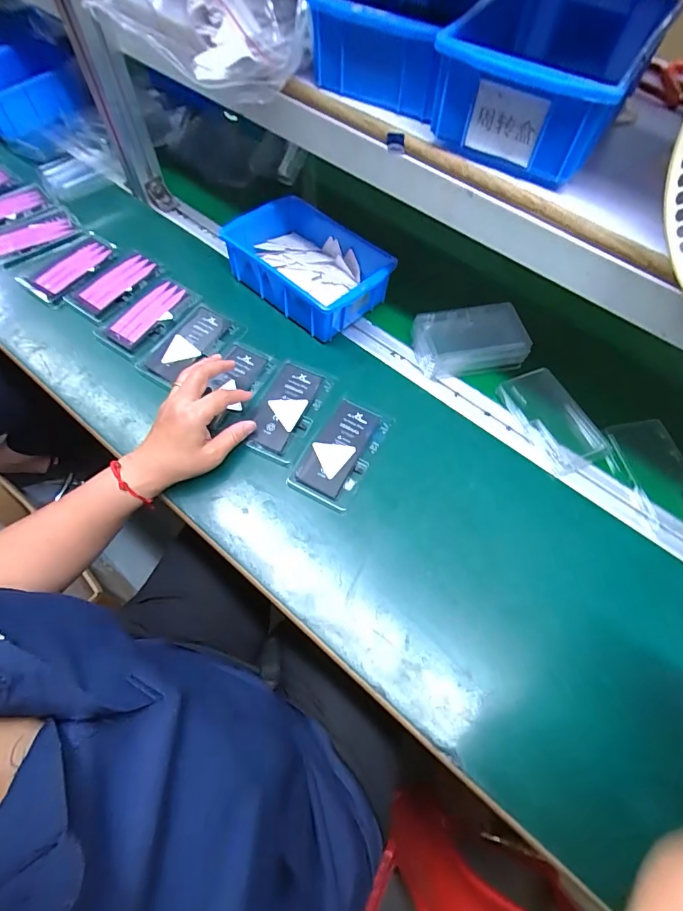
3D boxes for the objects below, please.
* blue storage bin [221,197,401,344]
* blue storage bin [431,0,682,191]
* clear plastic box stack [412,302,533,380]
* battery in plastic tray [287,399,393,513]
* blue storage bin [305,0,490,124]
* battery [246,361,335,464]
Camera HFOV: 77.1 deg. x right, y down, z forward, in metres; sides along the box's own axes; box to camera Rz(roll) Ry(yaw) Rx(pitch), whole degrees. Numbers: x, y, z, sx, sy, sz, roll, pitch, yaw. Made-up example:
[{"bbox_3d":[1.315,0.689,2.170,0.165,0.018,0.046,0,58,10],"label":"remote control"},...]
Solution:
[{"bbox_3d":[-0.040,-0.250,0.567,0.142,0.062,0.199,-39,71,-20],"label":"blue storage bin"},{"bbox_3d":[0.163,-0.309,0.348,0.134,0.071,0.190,30,65,13],"label":"blue storage bin"},{"bbox_3d":[0.163,-0.146,0.536,0.130,0.043,0.078,-9,63,-7],"label":"clear plastic box stack"},{"bbox_3d":[0.000,-0.006,0.479,0.074,0.011,0.125,27,64,11],"label":"battery in plastic tray"},{"bbox_3d":[0.070,-0.389,0.384,0.132,0.069,0.231,24,64,10],"label":"blue storage bin"},{"bbox_3d":[-0.060,-0.055,0.500,0.069,0.008,0.123,22,63,9],"label":"battery"}]

